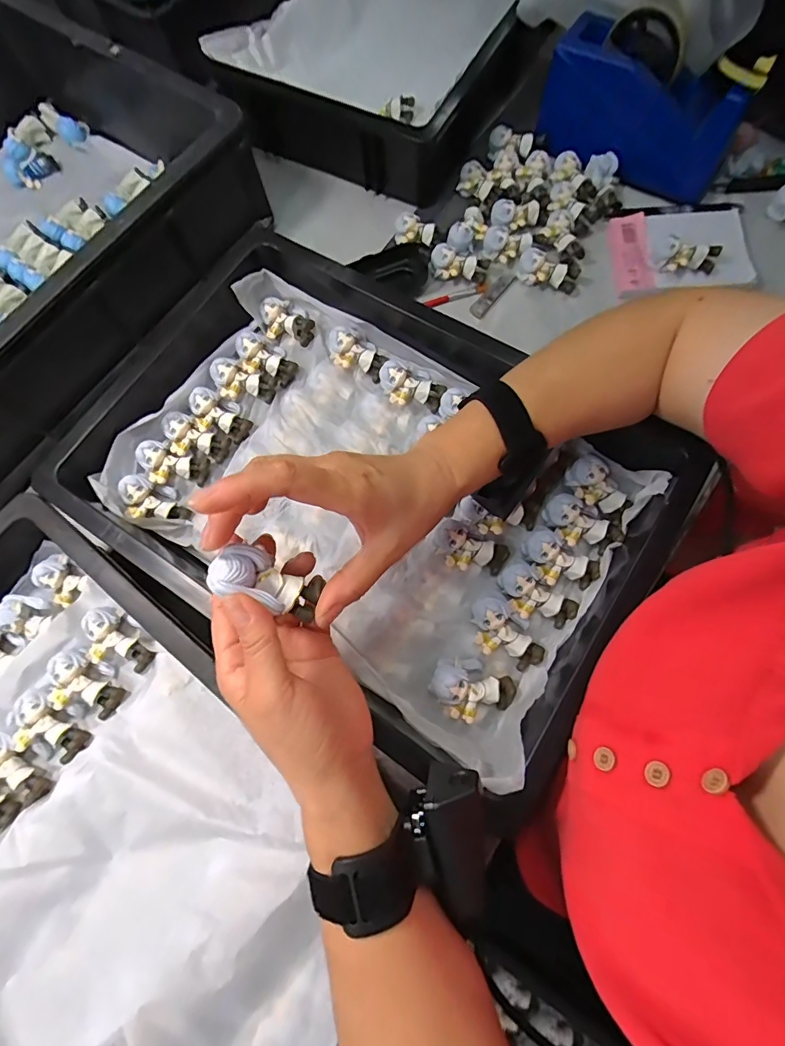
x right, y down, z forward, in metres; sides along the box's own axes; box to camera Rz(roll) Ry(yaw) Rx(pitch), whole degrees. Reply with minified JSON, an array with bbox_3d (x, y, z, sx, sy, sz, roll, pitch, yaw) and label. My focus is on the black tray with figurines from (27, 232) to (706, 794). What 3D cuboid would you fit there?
[{"bbox_3d":[-0.037,-0.042,0.388,0.484,0.070,0.310,34,79,12],"label":"black tray with figurines"}]

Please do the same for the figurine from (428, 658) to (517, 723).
[{"bbox_3d":[0.061,0.127,0.346,0.061,0.030,0.044,24,77,10],"label":"figurine"}]

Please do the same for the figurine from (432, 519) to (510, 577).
[{"bbox_3d":[0.063,0.023,0.384,0.064,0.024,0.036,22,70,-11],"label":"figurine"}]

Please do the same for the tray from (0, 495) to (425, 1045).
[{"bbox_3d":[-0.223,0.229,0.325,0.463,0.076,0.299,39,80,13],"label":"tray"}]

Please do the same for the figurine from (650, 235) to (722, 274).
[{"bbox_3d":[0.302,-0.277,0.471,0.062,0.022,0.028,22,76,9],"label":"figurine"}]

